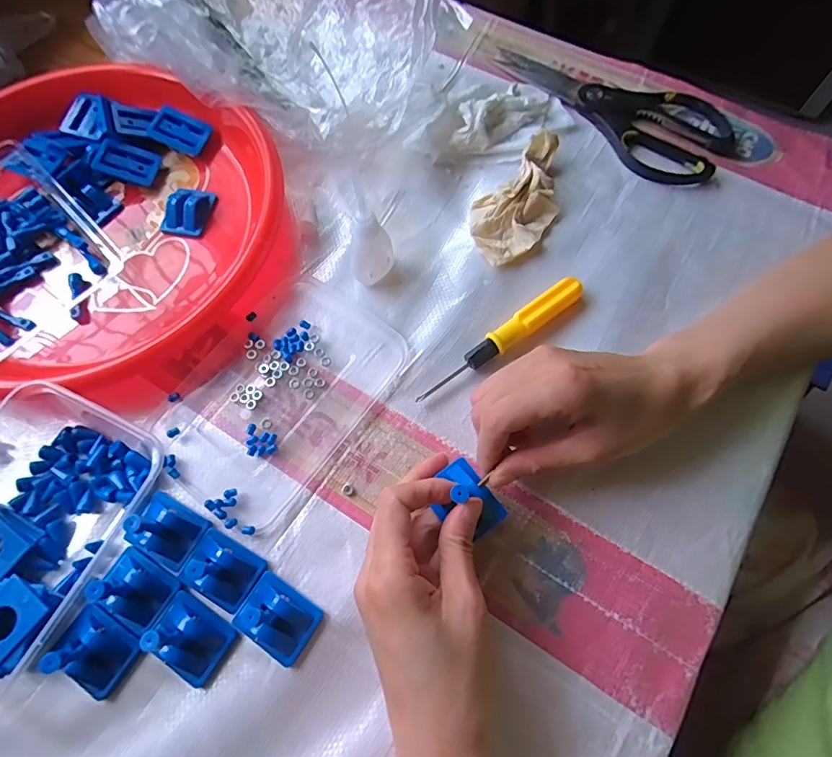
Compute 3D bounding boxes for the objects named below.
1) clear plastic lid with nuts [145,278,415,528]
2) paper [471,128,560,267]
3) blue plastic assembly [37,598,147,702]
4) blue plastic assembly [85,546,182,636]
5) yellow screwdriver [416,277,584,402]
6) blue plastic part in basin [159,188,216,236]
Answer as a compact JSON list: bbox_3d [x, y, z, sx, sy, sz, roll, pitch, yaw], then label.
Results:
[{"bbox_3d":[-0.094,0.009,0.336,0.110,0.007,0.164,34,72,14],"label":"clear plastic lid with nuts"},{"bbox_3d":[0.082,-0.139,0.377,0.055,0.026,0.116,32,72,14],"label":"paper"},{"bbox_3d":[-0.181,0.149,0.262,0.039,0.044,0.034,32,72,14],"label":"blue plastic assembly"},{"bbox_3d":[-0.167,0.118,0.271,0.043,0.041,0.033,32,72,14],"label":"blue plastic assembly"},{"bbox_3d":[0.061,-0.028,0.339,0.138,0.019,0.016,-34,71,-12],"label":"yellow screwdriver"},{"bbox_3d":[-0.184,-0.135,0.387,0.030,0.017,0.042,11,68,6],"label":"blue plastic part in basin"}]

